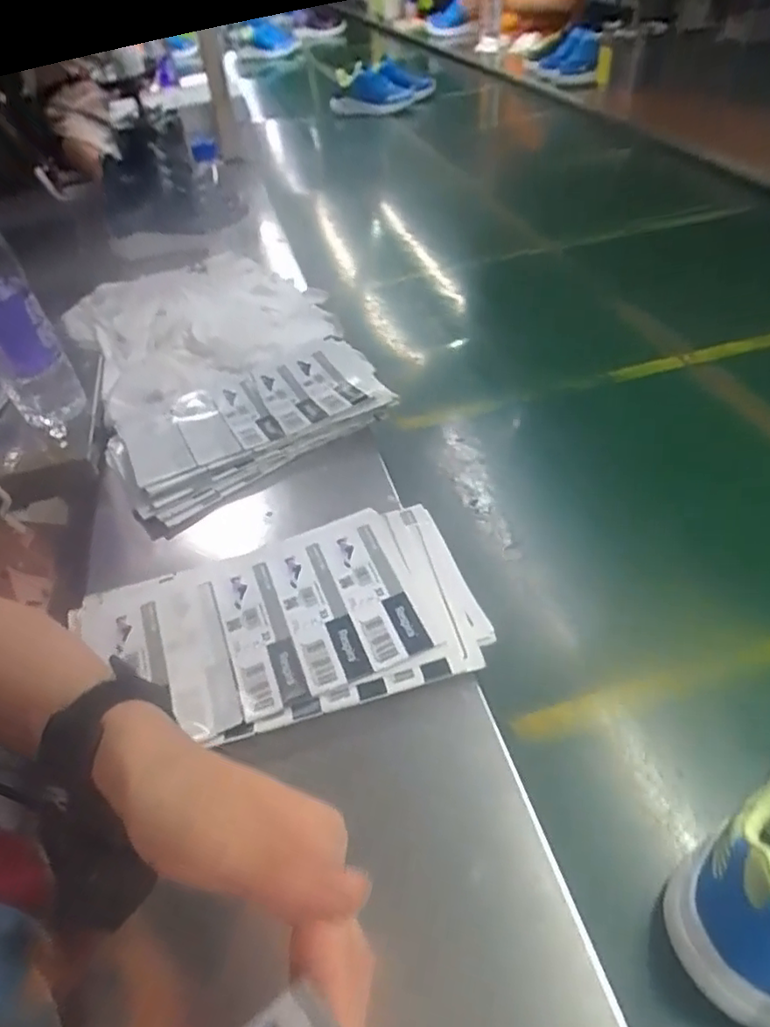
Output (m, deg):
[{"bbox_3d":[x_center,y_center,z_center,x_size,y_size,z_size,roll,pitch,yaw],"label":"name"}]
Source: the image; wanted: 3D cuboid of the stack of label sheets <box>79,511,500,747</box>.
[{"bbox_3d":[-0.072,0.079,0.442,0.268,0.010,0.158,-18,45,-11],"label":"stack of label sheets"}]

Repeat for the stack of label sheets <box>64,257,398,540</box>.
[{"bbox_3d":[-0.182,-0.185,0.700,0.297,0.045,0.436,-23,46,-16],"label":"stack of label sheets"}]

